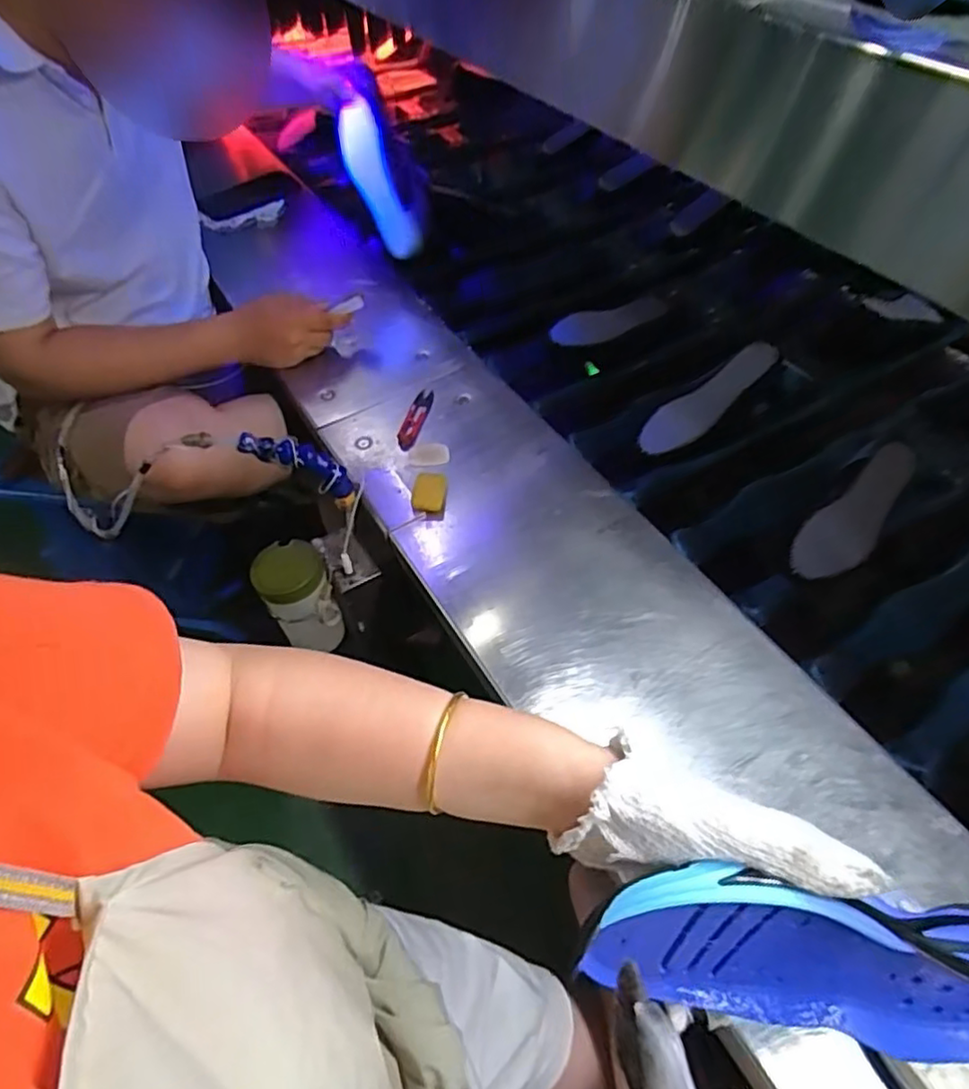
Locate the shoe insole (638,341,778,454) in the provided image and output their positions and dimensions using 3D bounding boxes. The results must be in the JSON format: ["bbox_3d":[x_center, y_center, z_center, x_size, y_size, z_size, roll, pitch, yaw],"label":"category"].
[{"bbox_3d":[0.282,-0.177,0.807,0.197,0.007,0.058,-34,71,4],"label":"shoe insole"}]

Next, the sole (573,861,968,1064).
[{"bbox_3d":[0.156,0.188,0.305,0.227,0.090,0.050,15,30,-5],"label":"sole"}]

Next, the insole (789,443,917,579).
[{"bbox_3d":[0.394,-0.033,0.679,0.194,0.009,0.062,-39,83,-15],"label":"insole"}]

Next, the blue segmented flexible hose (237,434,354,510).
[{"bbox_3d":[-0.184,-0.079,0.670,0.049,0.136,0.027,-34,45,28],"label":"blue segmented flexible hose"}]

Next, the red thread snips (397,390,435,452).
[{"bbox_3d":[-0.084,-0.154,0.789,0.023,0.005,0.107,14,57,6],"label":"red thread snips"}]

